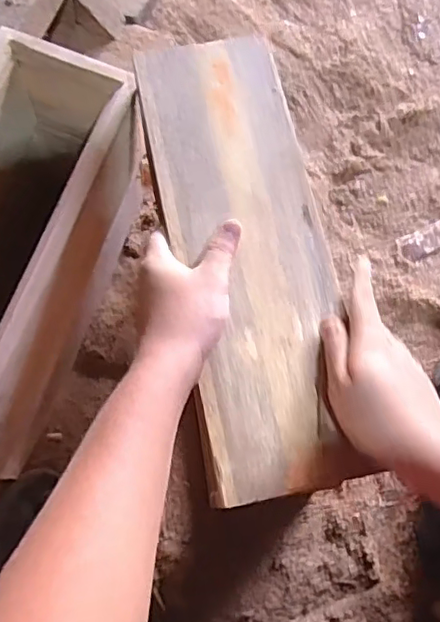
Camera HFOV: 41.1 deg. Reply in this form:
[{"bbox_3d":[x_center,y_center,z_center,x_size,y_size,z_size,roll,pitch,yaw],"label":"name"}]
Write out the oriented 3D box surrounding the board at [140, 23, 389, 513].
[{"bbox_3d":[0.022,-0.054,0.473,0.126,0.011,0.385,-9,74,-2],"label":"board"}]

